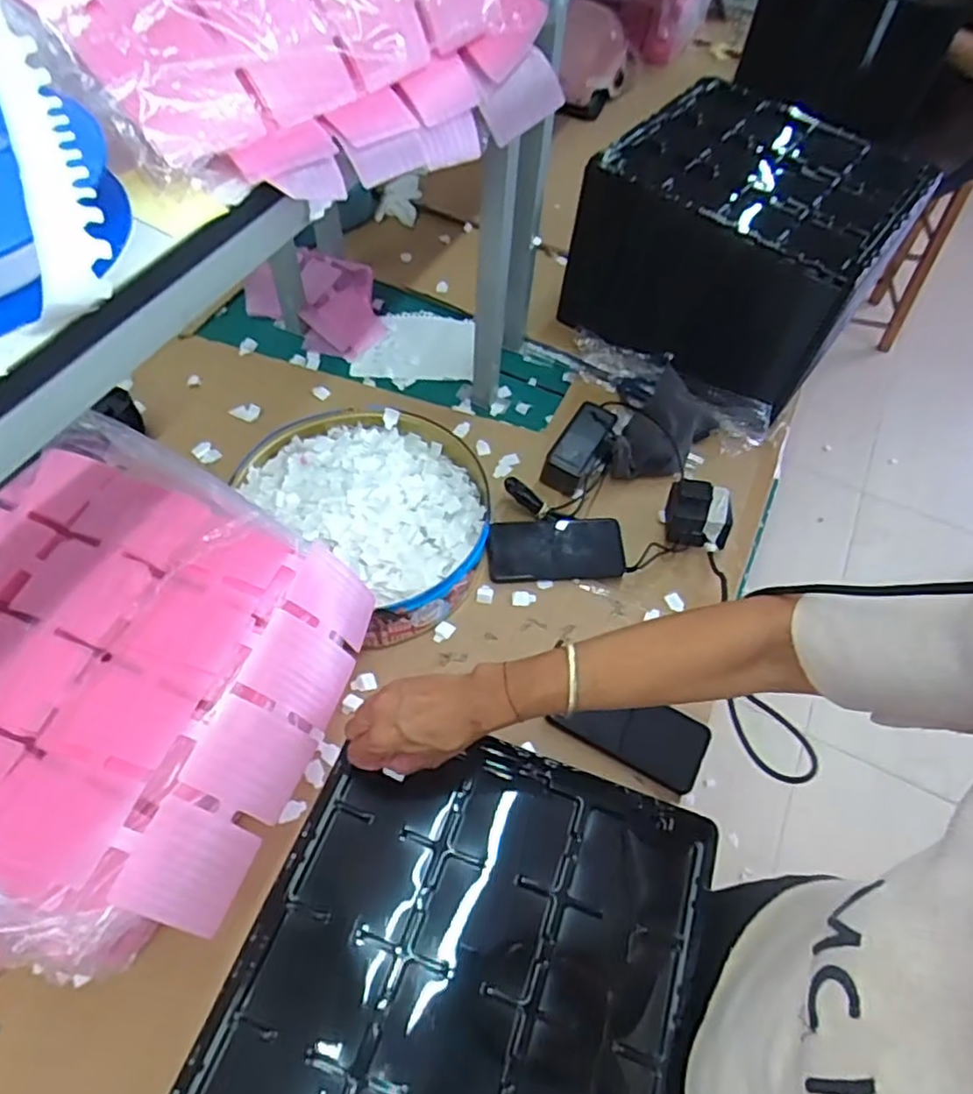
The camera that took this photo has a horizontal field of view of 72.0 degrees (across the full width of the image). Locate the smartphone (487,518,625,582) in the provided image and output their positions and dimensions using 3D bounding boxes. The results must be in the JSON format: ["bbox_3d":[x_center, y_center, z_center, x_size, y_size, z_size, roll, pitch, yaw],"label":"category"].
[{"bbox_3d":[0.085,0.001,0.825,0.166,0.013,0.078,-1,75,-8],"label":"smartphone"}]

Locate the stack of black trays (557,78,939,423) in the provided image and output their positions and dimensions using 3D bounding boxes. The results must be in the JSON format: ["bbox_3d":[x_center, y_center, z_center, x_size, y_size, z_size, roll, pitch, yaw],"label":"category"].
[{"bbox_3d":[0.379,-0.447,1.016,0.364,0.270,0.385,34,60,17],"label":"stack of black trays"}]

